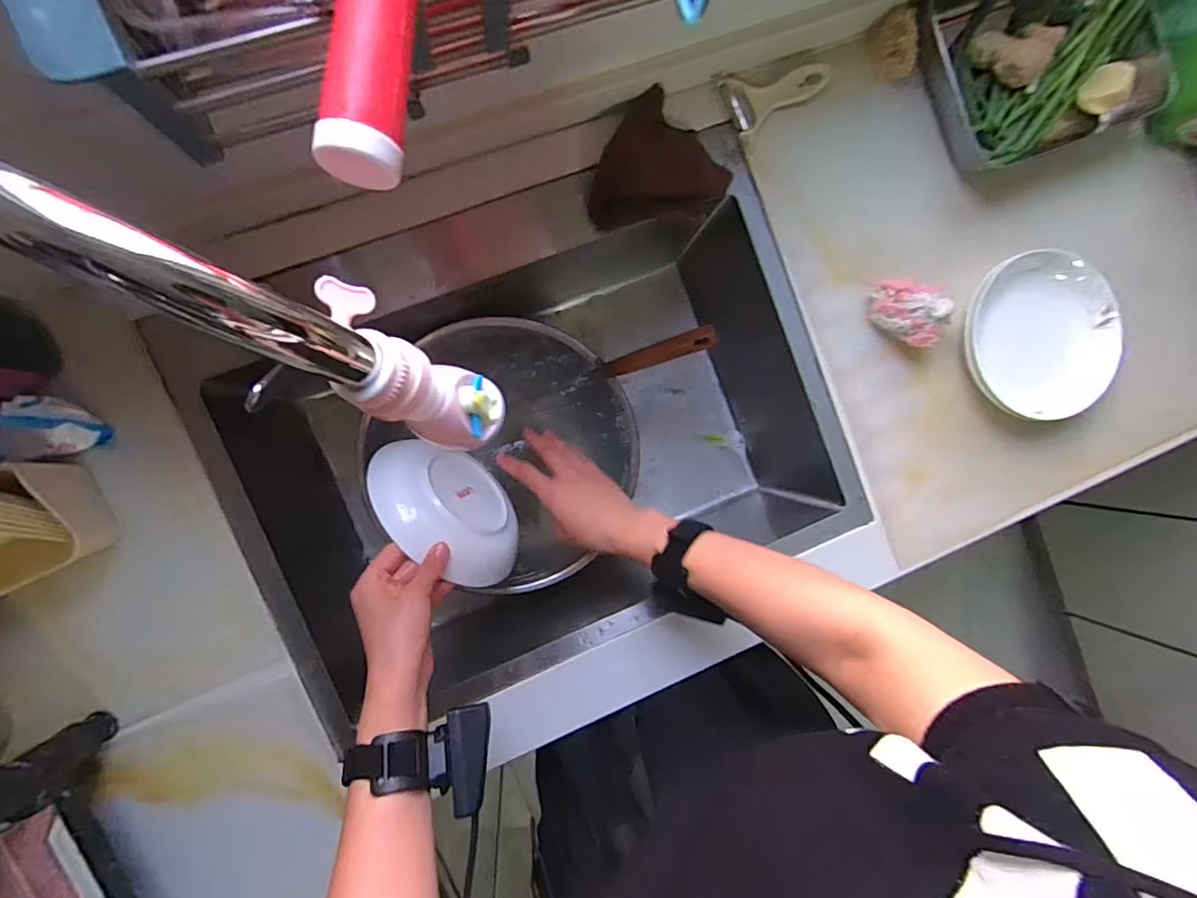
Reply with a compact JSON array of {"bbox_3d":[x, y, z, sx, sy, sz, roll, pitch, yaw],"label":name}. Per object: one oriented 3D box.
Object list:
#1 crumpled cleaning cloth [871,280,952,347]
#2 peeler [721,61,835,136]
[{"bbox_3d":[0.325,-0.142,0.565,0.077,0.047,0.052,27,88,-8],"label":"crumpled cleaning cloth"},{"bbox_3d":[0.189,-0.365,0.550,0.124,0.012,0.055,-22,95,-7],"label":"peeler"}]

